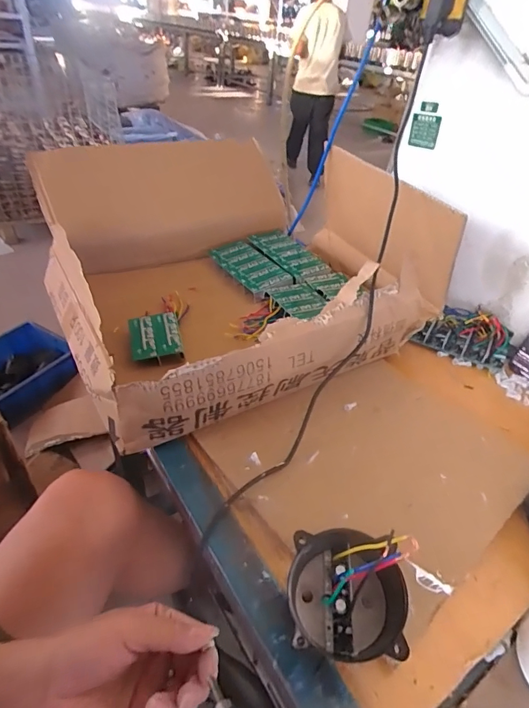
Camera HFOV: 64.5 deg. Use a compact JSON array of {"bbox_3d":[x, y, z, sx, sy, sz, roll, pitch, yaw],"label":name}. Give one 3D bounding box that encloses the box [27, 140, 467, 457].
[{"bbox_3d":[-0.050,-0.158,0.686,0.550,0.208,0.487,-17,45,-27],"label":"box"}]

